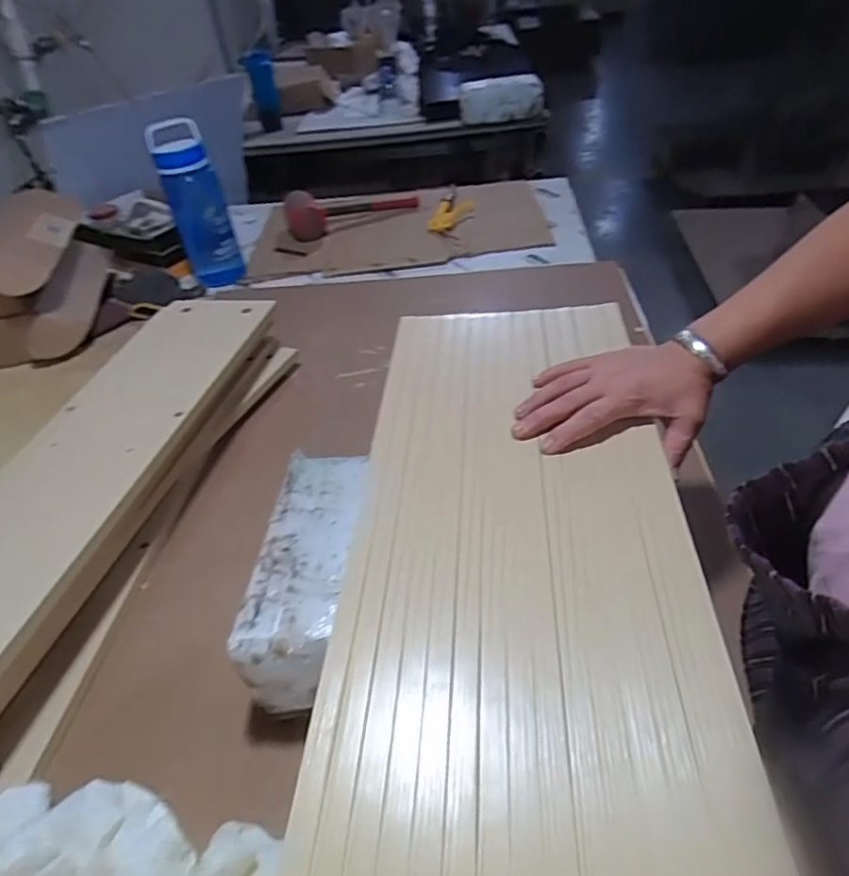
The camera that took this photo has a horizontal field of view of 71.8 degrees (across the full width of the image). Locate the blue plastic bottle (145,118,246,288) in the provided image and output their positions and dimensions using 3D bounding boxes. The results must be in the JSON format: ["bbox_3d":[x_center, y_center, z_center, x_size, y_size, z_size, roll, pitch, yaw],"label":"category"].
[{"bbox_3d":[-0.449,-0.463,1.166,0.103,0.292,0.093,-21,43,-16],"label":"blue plastic bottle"}]

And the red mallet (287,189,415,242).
[{"bbox_3d":[-0.175,-0.570,1.439,0.328,0.070,0.163,-13,42,-7],"label":"red mallet"}]

